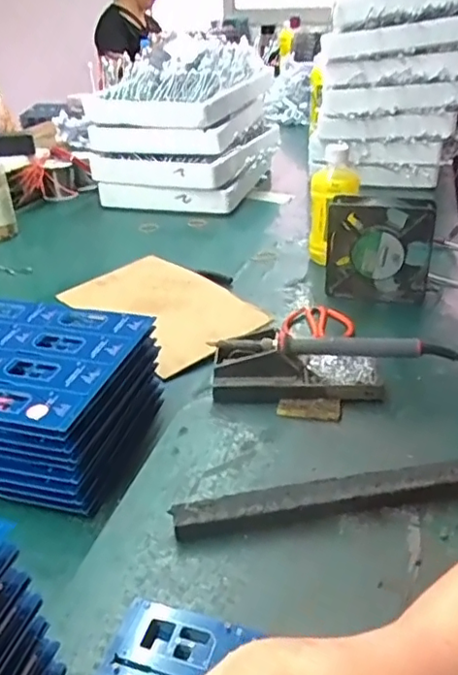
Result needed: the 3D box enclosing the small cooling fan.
[{"bbox_3d":[0.180,-0.103,0.723,0.127,0.130,0.046,11,33,24],"label":"small cooling fan"}]

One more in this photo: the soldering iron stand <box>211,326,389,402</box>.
[{"bbox_3d":[0.066,0.030,0.574,0.161,0.046,0.064,-1,30,4],"label":"soldering iron stand"}]

